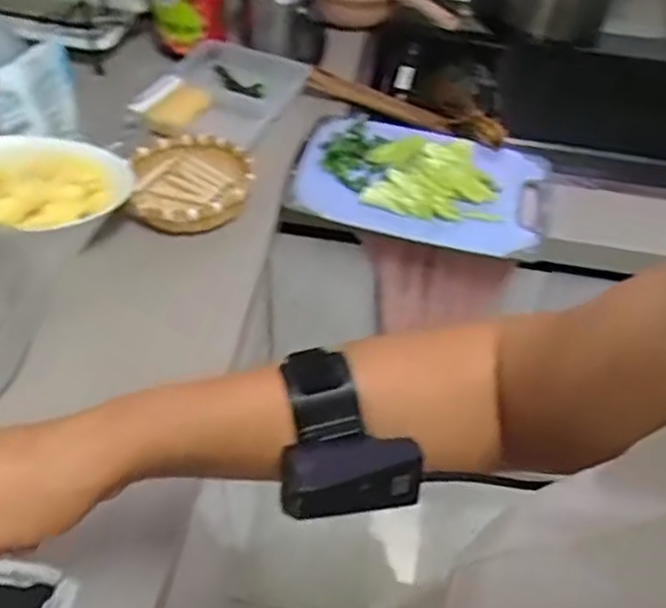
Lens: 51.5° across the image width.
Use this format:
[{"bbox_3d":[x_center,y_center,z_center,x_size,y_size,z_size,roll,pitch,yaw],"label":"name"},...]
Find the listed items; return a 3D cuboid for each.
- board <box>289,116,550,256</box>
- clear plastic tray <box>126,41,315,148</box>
[{"bbox_3d":[0.117,-0.173,0.906,0.310,0.035,0.204,13,51,5],"label":"board"},{"bbox_3d":[-0.154,-0.304,0.970,0.175,0.043,0.177,18,52,9],"label":"clear plastic tray"}]

